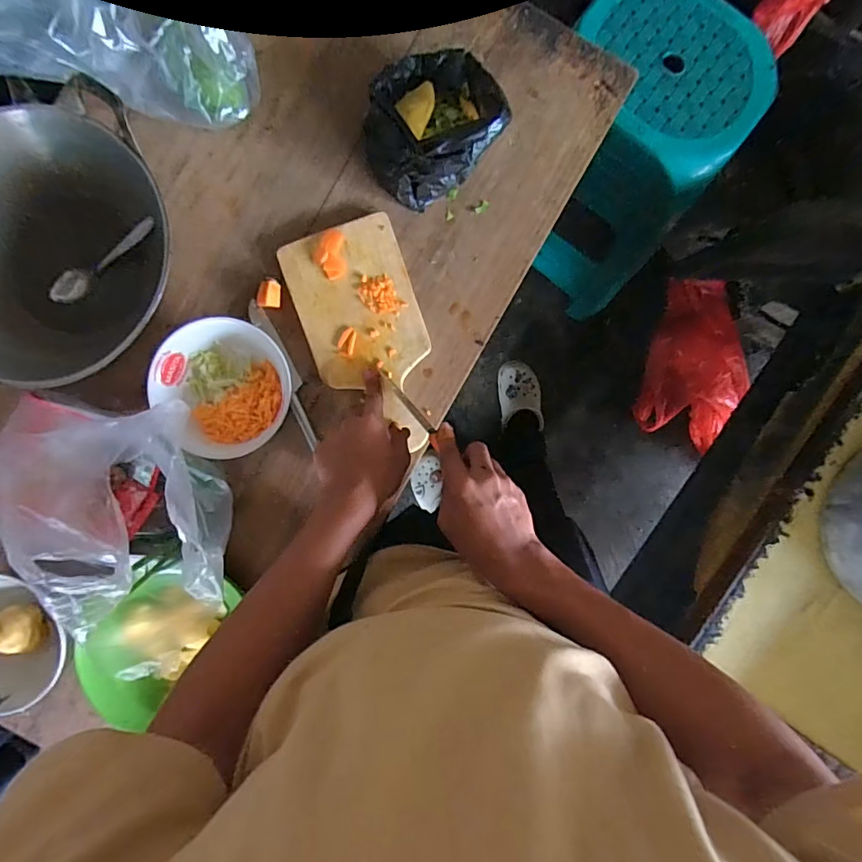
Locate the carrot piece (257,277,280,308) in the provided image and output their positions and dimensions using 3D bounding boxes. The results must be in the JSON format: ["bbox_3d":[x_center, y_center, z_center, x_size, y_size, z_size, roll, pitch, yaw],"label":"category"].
[{"bbox_3d":[-0.194,-0.165,0.593,0.028,0.015,0.033,6,91,0],"label":"carrot piece"}]

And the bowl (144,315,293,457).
[{"bbox_3d":[-0.238,-0.049,0.581,0.151,0.056,0.152,0,91,0],"label":"bowl"}]

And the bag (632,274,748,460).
[{"bbox_3d":[0.706,-0.170,1.309,0.269,0.061,0.431,11,91,0],"label":"bag"}]

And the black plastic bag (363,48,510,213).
[{"bbox_3d":[0.004,-0.333,0.554,0.152,0.105,0.119,-17,91,1],"label":"black plastic bag"}]

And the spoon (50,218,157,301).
[{"bbox_3d":[-0.394,-0.207,0.596,0.150,0.020,0.027,-41,91,1],"label":"spoon"}]

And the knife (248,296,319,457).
[{"bbox_3d":[-0.176,-0.070,0.603,0.022,0.019,0.191,-25,91,1],"label":"knife"}]

